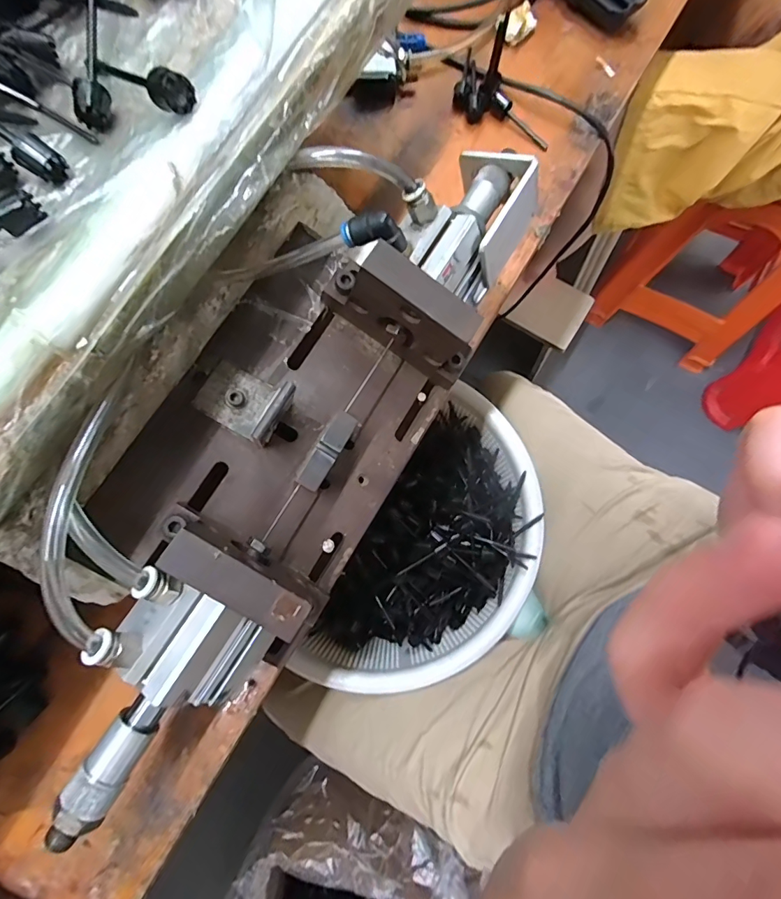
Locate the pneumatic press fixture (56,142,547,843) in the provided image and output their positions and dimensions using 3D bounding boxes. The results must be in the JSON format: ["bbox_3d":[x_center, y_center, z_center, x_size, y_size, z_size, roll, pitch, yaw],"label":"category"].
[{"bbox_3d":[-0.061,-0.014,0.263,0.139,0.107,0.435,30,78,8],"label":"pneumatic press fixture"}]

